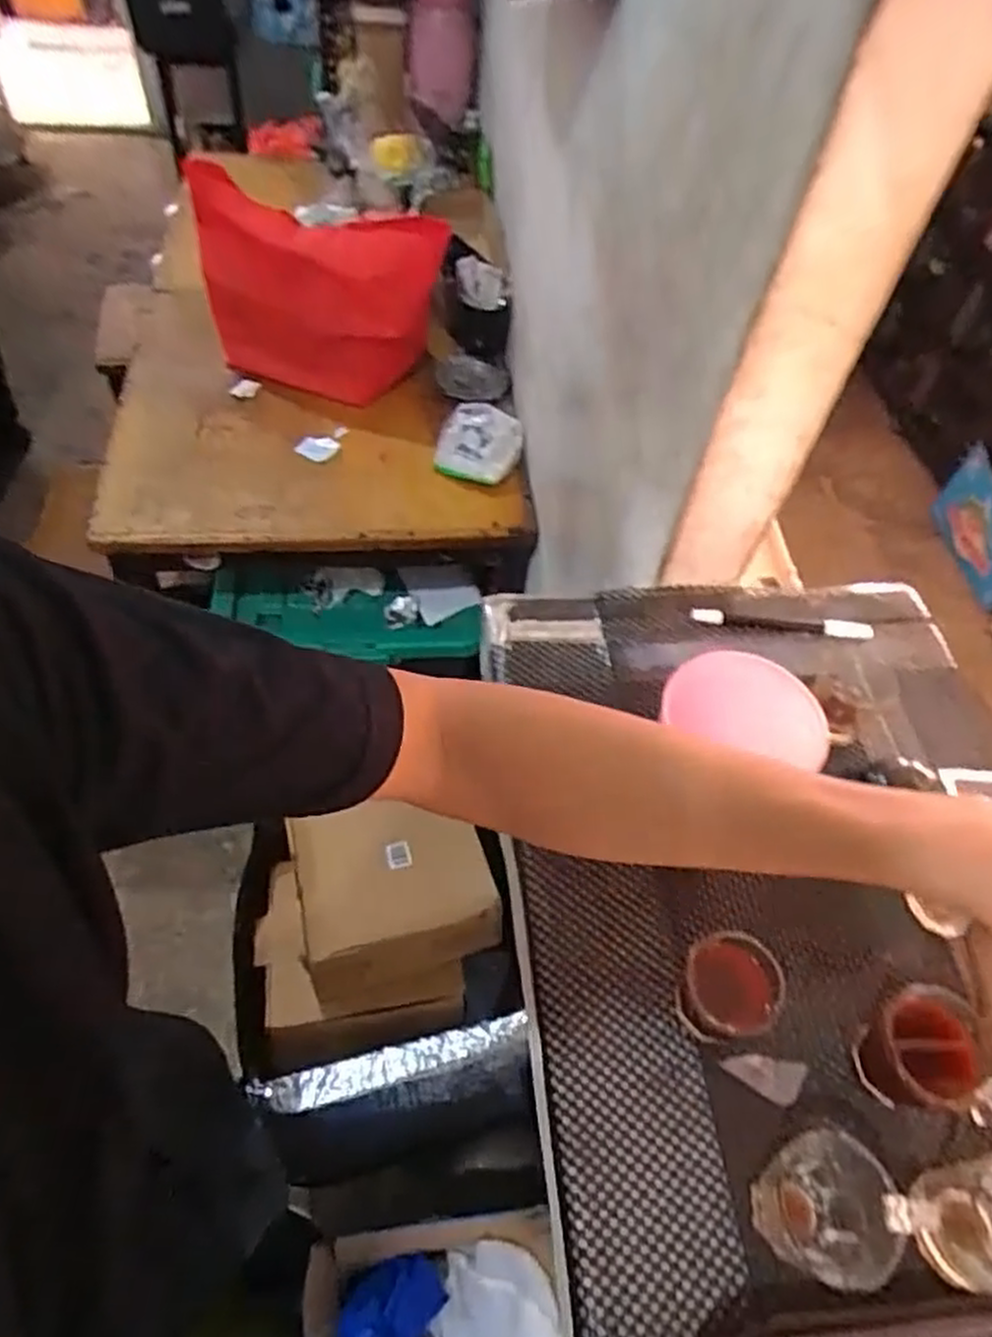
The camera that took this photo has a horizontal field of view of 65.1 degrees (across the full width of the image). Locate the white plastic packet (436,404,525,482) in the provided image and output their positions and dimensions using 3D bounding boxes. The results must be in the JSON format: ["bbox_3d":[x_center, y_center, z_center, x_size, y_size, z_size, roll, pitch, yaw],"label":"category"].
[{"bbox_3d":[-0.021,-0.326,1.121,0.102,0.075,0.106,22,55,11],"label":"white plastic packet"}]

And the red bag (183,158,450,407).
[{"bbox_3d":[-0.265,-0.560,1.181,0.373,0.288,0.115,15,53,6],"label":"red bag"}]

